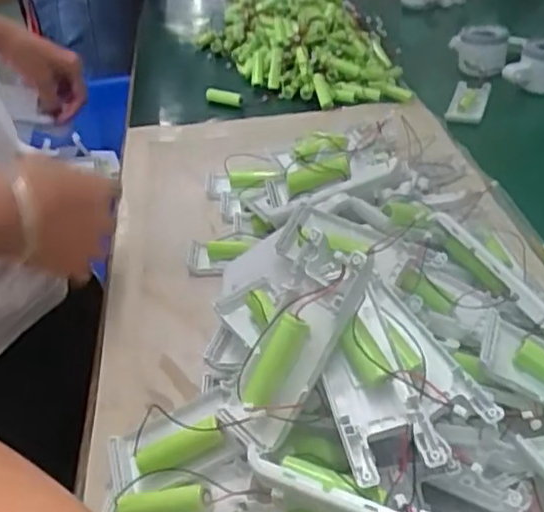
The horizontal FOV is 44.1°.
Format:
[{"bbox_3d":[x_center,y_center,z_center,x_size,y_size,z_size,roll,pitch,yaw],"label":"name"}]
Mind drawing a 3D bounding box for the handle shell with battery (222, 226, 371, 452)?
[{"bbox_3d":[0.013,0.043,0.325,0.026,0.103,0.041,19,13,-44],"label":"handle shell with battery"}]

